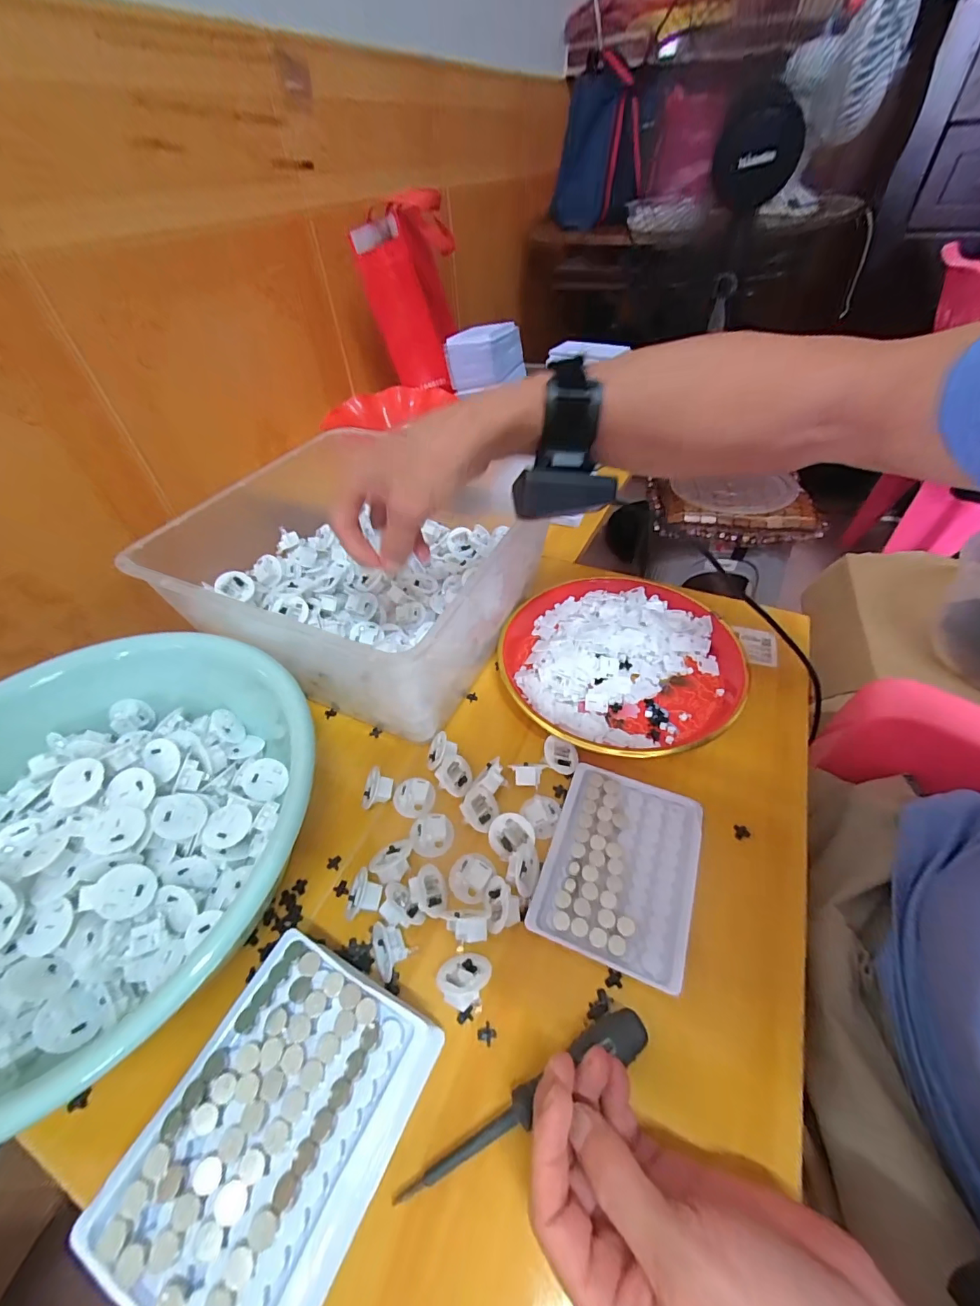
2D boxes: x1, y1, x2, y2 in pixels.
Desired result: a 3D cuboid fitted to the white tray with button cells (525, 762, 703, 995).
[{"bbox_3d":[0.091,0.145,0.328,0.096,0.009,0.126,15,49,18],"label":"white tray with button cells"}]

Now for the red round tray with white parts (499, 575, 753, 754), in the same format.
[{"bbox_3d":[0.127,0.001,0.463,0.229,0.023,0.211,-2,46,2],"label":"red round tray with white parts"}]

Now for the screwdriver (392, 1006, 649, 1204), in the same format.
[{"bbox_3d":[0.021,0.235,0.244,0.143,0.023,0.022,-25,49,-19],"label":"screwdriver"}]

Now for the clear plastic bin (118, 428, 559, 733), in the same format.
[{"bbox_3d":[-0.111,-0.074,0.472,0.262,0.147,0.266,14,49,17],"label":"clear plastic bin"}]

